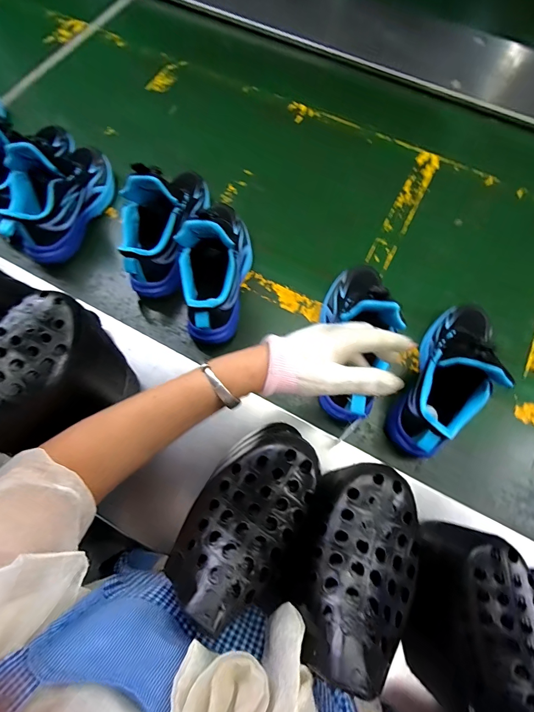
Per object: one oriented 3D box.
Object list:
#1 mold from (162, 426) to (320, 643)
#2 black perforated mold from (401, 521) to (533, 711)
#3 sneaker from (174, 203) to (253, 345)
[{"bbox_3d":[-0.015,0.121,0.266,0.079,0.046,0.140,34,74,10],"label":"mold"},{"bbox_3d":[0.200,0.258,0.339,0.093,0.119,0.157,13,71,3],"label":"black perforated mold"},{"bbox_3d":[-0.075,-0.142,0.514,0.078,0.164,0.224,11,71,2],"label":"sneaker"}]

